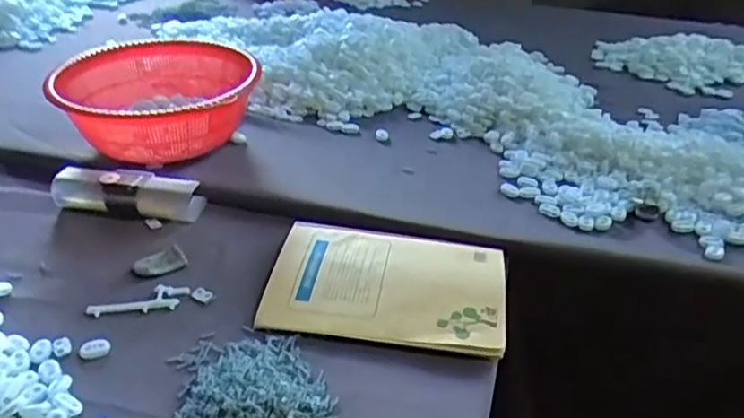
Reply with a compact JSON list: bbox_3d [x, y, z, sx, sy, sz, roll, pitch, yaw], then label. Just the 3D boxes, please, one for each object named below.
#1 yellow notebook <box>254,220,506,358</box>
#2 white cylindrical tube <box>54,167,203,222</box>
[{"bbox_3d":[0.012,0.065,0.570,0.208,0.017,0.138,6,33,9],"label":"yellow notebook"},{"bbox_3d":[-0.261,-0.017,0.674,0.159,0.039,0.041,4,33,7],"label":"white cylindrical tube"}]

